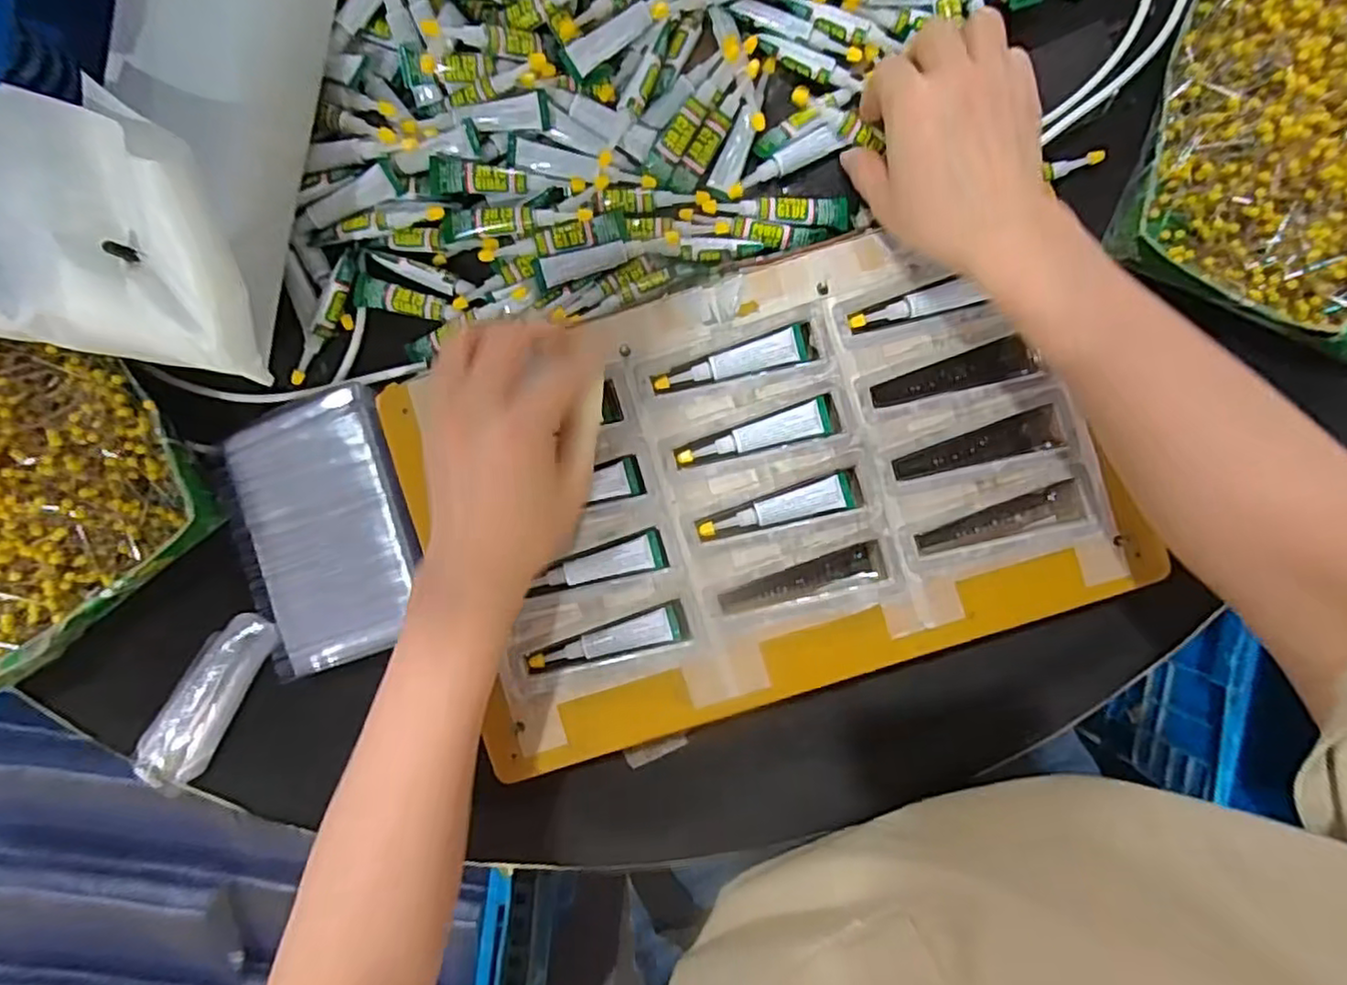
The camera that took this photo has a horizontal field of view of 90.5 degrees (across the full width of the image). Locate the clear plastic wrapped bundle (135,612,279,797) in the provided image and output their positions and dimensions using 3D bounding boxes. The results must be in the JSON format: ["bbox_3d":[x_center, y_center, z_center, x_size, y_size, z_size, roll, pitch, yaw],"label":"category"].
[{"bbox_3d":[-0.279,0.127,0.397,0.034,0.020,0.118,34,91,-1],"label":"clear plastic wrapped bundle"}]

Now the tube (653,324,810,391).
[{"bbox_3d":[0.032,-0.072,0.367,0.086,0.006,0.019,-15,91,0],"label":"tube"}]

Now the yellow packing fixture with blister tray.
[{"bbox_3d":[0.047,-0.002,0.365,0.357,0.019,0.225,-18,93,-1],"label":"yellow packing fixture with blister tray"}]

